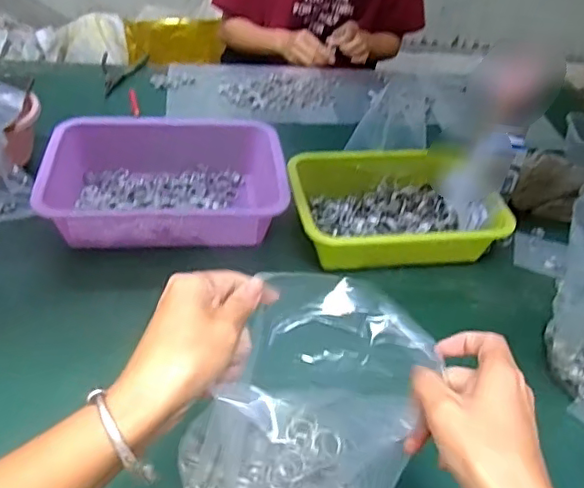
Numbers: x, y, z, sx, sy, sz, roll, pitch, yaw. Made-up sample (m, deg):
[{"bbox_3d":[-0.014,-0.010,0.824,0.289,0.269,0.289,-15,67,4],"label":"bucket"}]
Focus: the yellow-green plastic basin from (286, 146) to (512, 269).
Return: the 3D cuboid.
[{"bbox_3d":[0.127,-0.060,0.795,0.266,0.065,0.208,-4,42,-12],"label":"yellow-green plastic basin"}]

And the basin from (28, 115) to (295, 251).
[{"bbox_3d":[-0.167,-0.087,0.786,0.295,0.077,0.204,-2,41,-9],"label":"basin"}]

